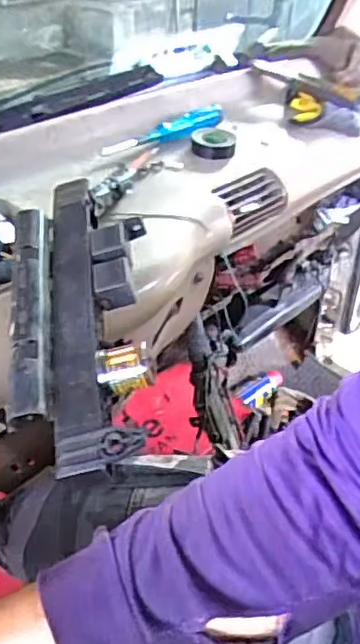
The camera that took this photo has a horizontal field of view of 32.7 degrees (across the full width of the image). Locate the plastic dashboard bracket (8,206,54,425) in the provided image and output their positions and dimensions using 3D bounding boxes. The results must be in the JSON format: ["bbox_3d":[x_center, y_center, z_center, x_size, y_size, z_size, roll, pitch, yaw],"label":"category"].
[{"bbox_3d":[-0.109,-0.012,0.452,0.027,0.016,0.186,-3,57,-8],"label":"plastic dashboard bracket"}]

